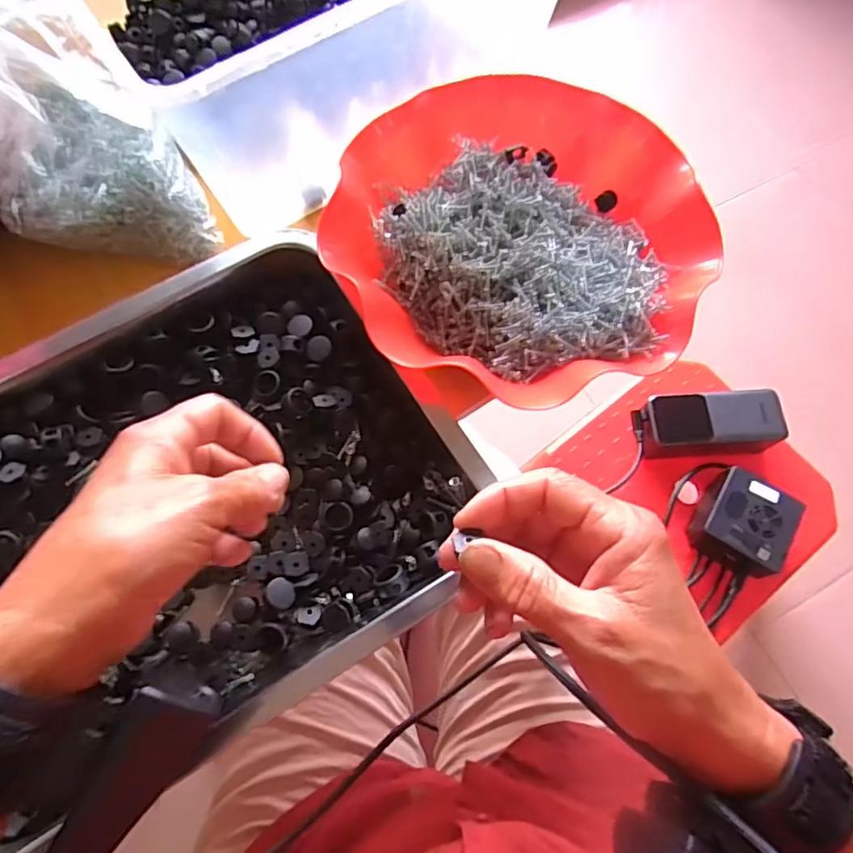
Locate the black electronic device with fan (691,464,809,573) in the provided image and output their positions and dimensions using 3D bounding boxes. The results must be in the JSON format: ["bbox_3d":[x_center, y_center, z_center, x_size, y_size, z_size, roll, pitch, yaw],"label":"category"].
[{"bbox_3d":[0.293,0.090,0.545,0.069,0.046,0.077,28,72,8],"label":"black electronic device with fan"}]

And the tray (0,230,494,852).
[{"bbox_3d":[-0.143,0.039,0.325,0.296,0.044,0.238,-31,74,-11],"label":"tray"}]

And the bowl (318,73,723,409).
[{"bbox_3d":[0.057,-0.120,0.363,0.218,0.048,0.205,0,71,-1],"label":"bowl"}]

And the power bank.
[{"bbox_3d":[0.270,0.000,0.571,0.133,0.046,0.057,-4,71,-3],"label":"power bank"}]

